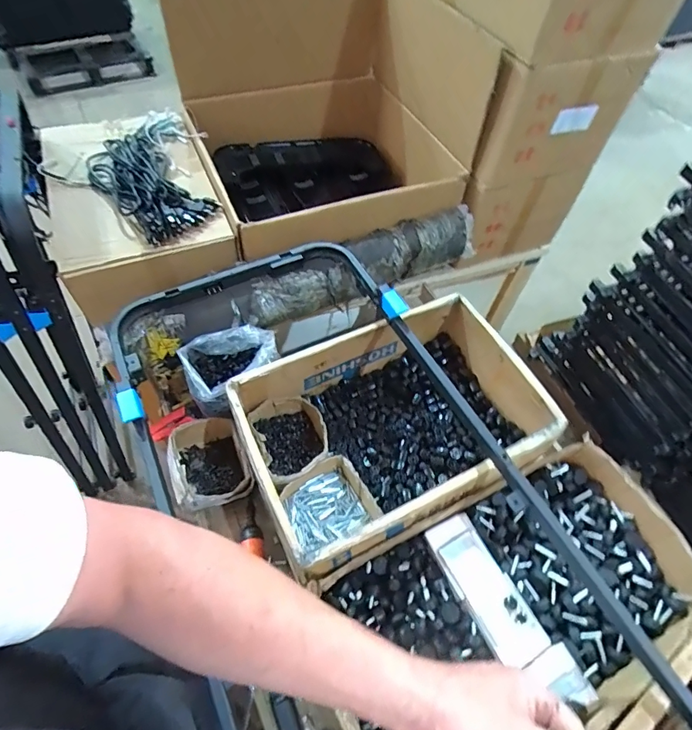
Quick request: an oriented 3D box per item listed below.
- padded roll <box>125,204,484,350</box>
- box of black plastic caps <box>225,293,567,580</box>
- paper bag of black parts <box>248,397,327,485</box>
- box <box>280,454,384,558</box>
[{"bbox_3d":[-0.050,-0.180,0.946,0.818,0.114,0.132,-25,61,-19],"label":"padded roll"},{"bbox_3d":[0.096,0.114,0.830,0.540,0.159,0.357,-22,59,-17],"label":"box of black plastic caps"},{"bbox_3d":[-0.105,0.147,0.841,0.131,0.063,0.160,-21,59,-17],"label":"paper bag of black parts"},{"bbox_3d":[-0.036,0.252,0.784,0.151,0.067,0.123,-23,60,-18],"label":"box"}]

